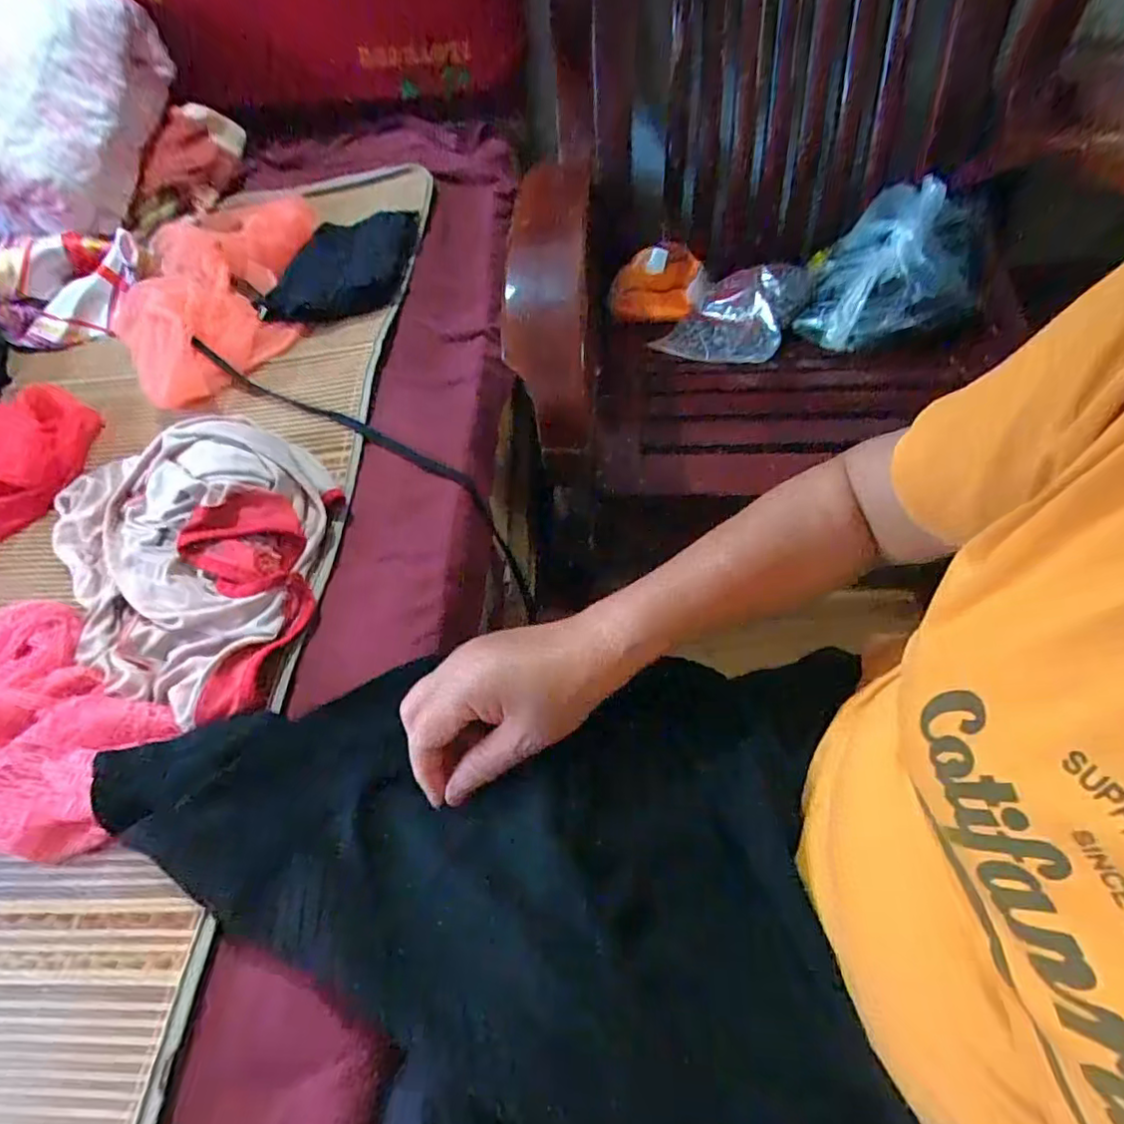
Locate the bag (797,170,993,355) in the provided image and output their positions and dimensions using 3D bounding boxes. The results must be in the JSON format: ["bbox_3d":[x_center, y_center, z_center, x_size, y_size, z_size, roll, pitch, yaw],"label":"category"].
[{"bbox_3d":[0.427,-0.368,0.738,0.173,0.119,0.208,30,63,23],"label":"bag"}]

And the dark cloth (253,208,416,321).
[{"bbox_3d":[-0.256,-0.355,0.684,0.153,0.045,0.190,-1,55,4],"label":"dark cloth"}]

